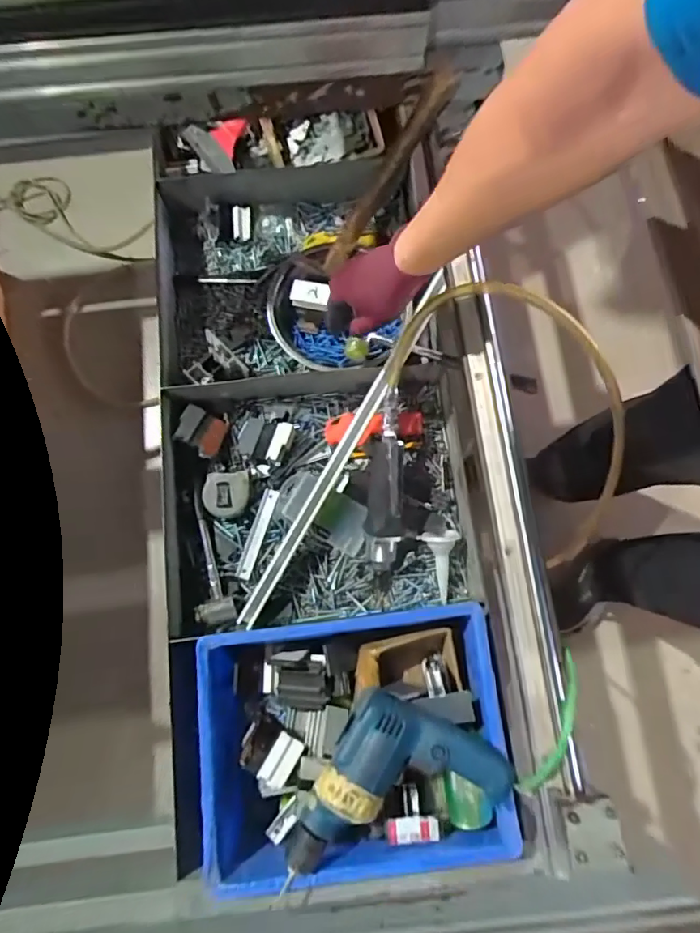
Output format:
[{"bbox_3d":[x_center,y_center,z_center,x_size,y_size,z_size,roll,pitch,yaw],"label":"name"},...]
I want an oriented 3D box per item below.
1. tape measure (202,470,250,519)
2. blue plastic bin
[{"bbox_3d":[-0.174,0.039,0.728,0.065,0.028,0.062,-6,76,0],"label":"tape measure"},{"bbox_3d":[0.000,0.322,0.624,0.359,0.091,0.265,-7,76,-1],"label":"blue plastic bin"}]

